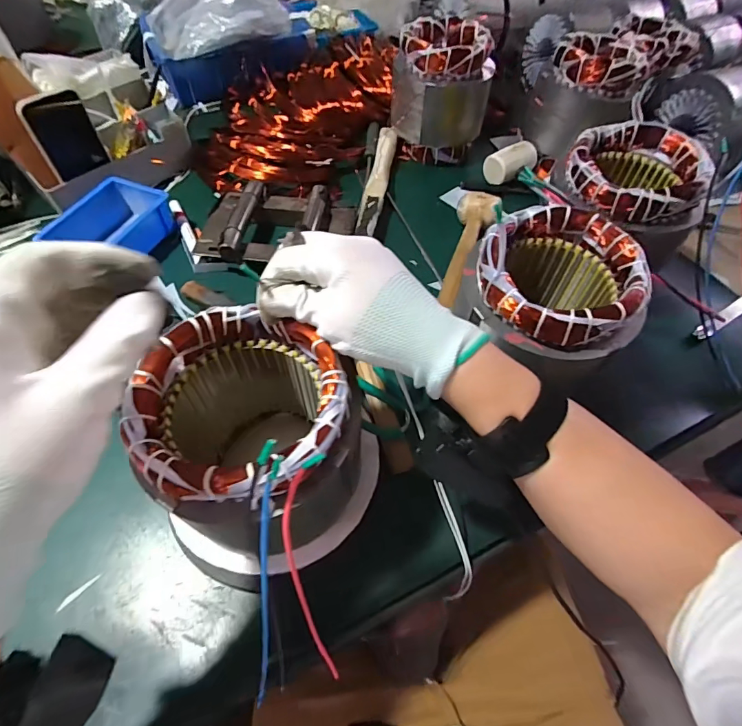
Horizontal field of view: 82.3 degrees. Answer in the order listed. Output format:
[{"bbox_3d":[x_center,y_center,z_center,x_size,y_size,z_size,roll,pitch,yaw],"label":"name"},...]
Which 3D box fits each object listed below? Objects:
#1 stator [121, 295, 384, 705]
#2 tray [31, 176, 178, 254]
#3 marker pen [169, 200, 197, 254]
[{"bbox_3d":[-0.087,0.054,0.328,0.130,0.150,0.131,-25,61,-17],"label":"stator"},{"bbox_3d":[-0.357,-0.186,0.585,0.109,0.050,0.152,26,60,14],"label":"tray"},{"bbox_3d":[-0.266,-0.195,0.605,0.015,0.018,0.133,-23,61,-16],"label":"marker pen"}]

